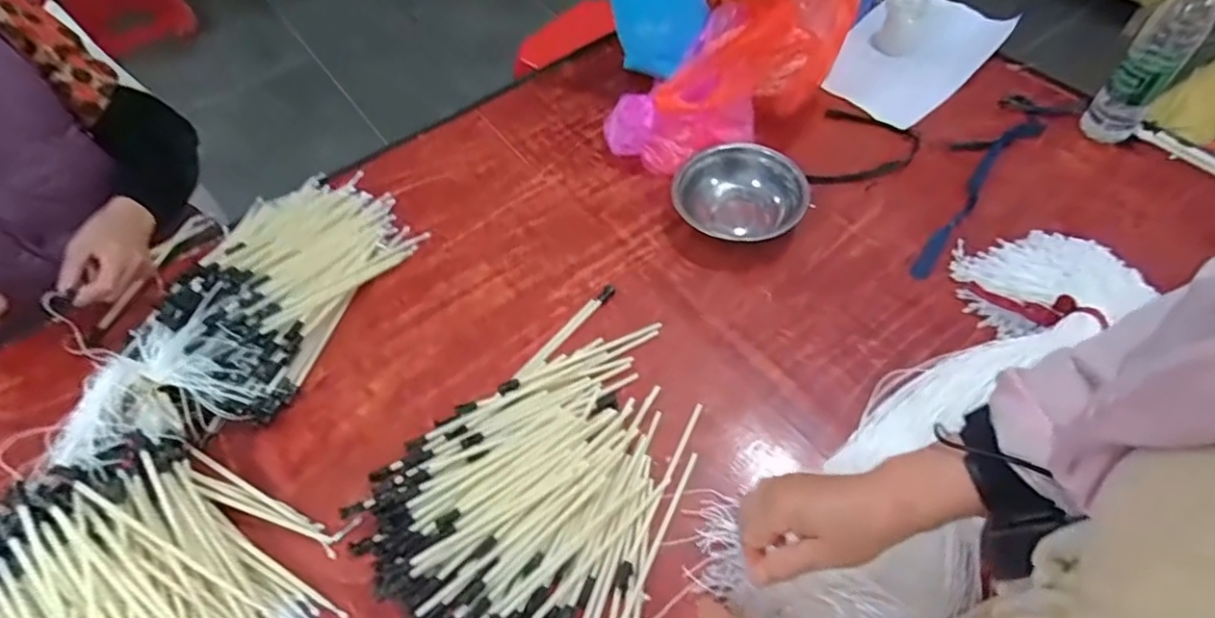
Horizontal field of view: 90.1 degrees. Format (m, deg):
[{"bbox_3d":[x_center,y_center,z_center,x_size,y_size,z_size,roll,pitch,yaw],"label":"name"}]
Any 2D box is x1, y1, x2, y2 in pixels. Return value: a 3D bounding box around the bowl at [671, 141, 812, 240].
[{"bbox_3d":[0.168,-0.138,0.773,0.154,0.075,0.144,-2,57,4],"label":"bowl"}]

